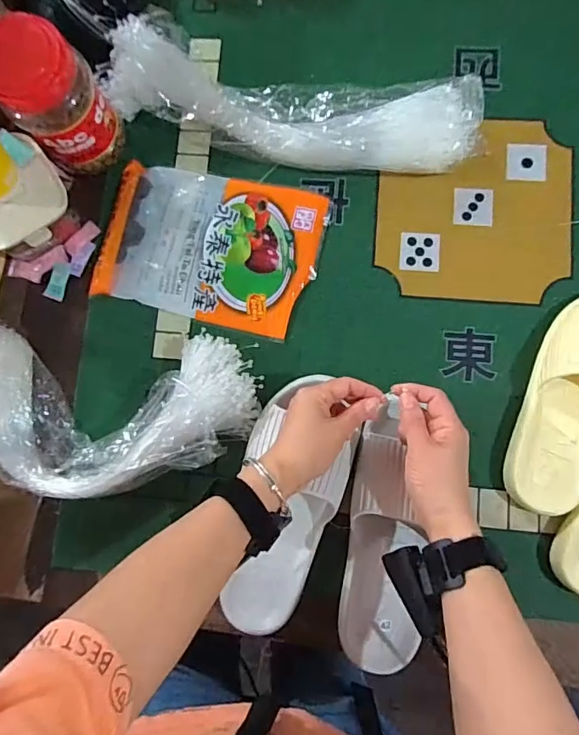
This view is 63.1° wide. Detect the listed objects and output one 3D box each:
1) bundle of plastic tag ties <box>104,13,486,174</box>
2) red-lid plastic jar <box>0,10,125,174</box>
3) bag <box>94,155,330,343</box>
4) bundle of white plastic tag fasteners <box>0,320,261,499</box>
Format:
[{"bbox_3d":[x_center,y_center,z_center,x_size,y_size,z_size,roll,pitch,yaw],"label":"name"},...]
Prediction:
[{"bbox_3d":[0.000,-0.299,0.533,0.418,0.070,0.118,12,83,5],"label":"bundle of plastic tag ties"},{"bbox_3d":[-0.245,-0.281,0.501,0.089,0.136,0.081,-1,82,4],"label":"red-lid plastic jar"},{"bbox_3d":[-0.090,-0.137,0.541,0.239,0.021,0.167,12,83,5],"label":"bag"},{"bbox_3d":[-0.213,0.043,0.496,0.349,0.073,0.183,6,82,5],"label":"bundle of white plastic tag fasteners"}]

